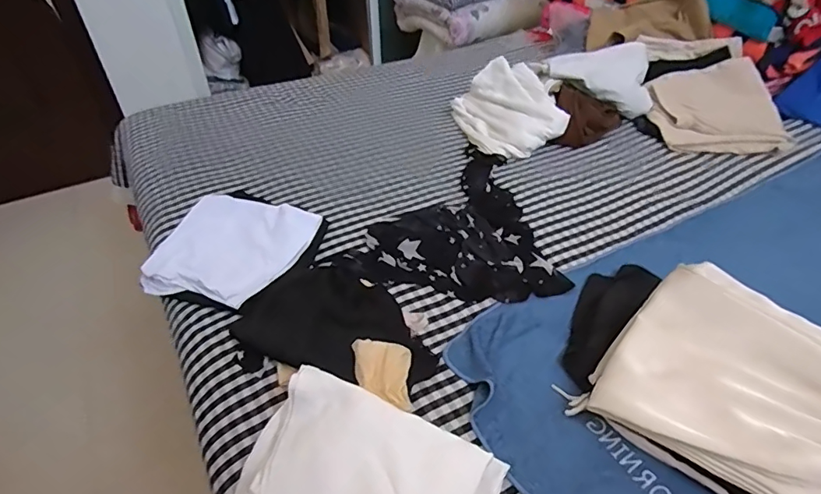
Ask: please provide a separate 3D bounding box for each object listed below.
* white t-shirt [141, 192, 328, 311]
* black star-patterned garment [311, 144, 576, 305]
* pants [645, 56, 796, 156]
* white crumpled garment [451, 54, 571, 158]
[{"bbox_3d":[-0.351,0.010,0.951,0.292,0.067,0.256,14,43,18],"label":"white t-shirt"},{"bbox_3d":[0.111,-0.083,1.040,0.417,0.043,0.496,7,41,11],"label":"black star-patterned garment"},{"bbox_3d":[0.797,-0.369,1.299,0.309,0.045,0.329,-4,57,4],"label":"pants"},{"bbox_3d":[0.252,-0.366,1.295,0.228,0.121,0.308,-13,41,-12],"label":"white crumpled garment"}]

